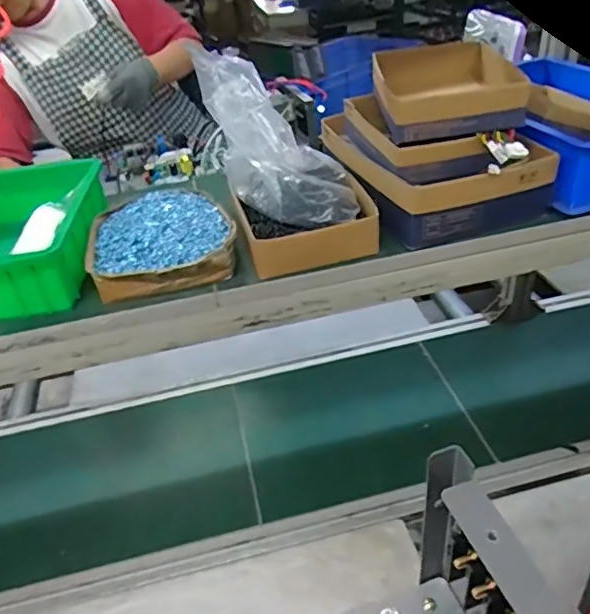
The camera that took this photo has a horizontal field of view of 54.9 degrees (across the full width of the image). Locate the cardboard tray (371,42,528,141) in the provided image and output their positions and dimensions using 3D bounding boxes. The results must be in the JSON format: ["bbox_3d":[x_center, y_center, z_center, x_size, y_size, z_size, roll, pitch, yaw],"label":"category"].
[{"bbox_3d":[0.164,-0.240,0.624,0.143,0.040,0.185,-2,36,6],"label":"cardboard tray"}]

